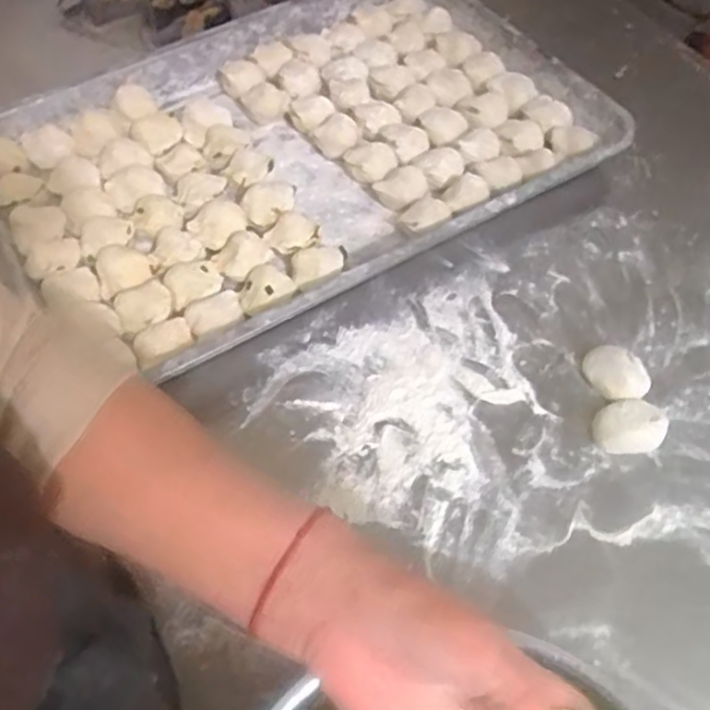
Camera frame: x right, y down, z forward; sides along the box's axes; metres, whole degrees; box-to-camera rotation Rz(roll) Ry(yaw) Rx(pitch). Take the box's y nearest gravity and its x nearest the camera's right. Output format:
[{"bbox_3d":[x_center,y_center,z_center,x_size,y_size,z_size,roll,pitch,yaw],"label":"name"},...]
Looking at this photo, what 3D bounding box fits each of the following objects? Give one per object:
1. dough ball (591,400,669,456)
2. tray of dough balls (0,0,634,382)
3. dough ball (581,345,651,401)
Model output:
[{"bbox_3d":[0.208,0.055,0.536,0.055,0.023,0.038,-13,58,-7],"label":"dough ball"},{"bbox_3d":[-0.059,-0.202,0.694,0.561,0.044,0.387,-31,62,-17],"label":"tray of dough balls"},{"bbox_3d":[0.210,0.015,0.566,0.045,0.020,0.052,-40,65,-21],"label":"dough ball"}]

